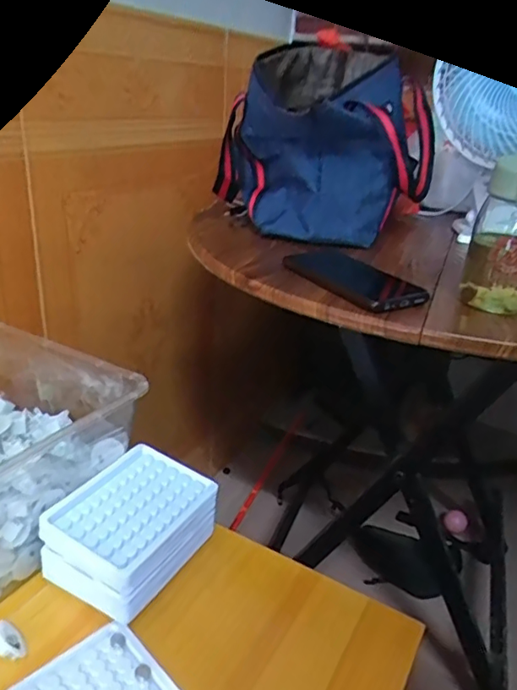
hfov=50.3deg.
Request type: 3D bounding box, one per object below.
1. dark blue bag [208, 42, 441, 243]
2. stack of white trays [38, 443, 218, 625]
[{"bbox_3d":[0.088,-0.256,0.710,0.222,0.209,0.224,-19,35,-40],"label":"dark blue bag"},{"bbox_3d":[-0.112,0.166,0.503,0.107,0.063,0.132,17,27,24],"label":"stack of white trays"}]

